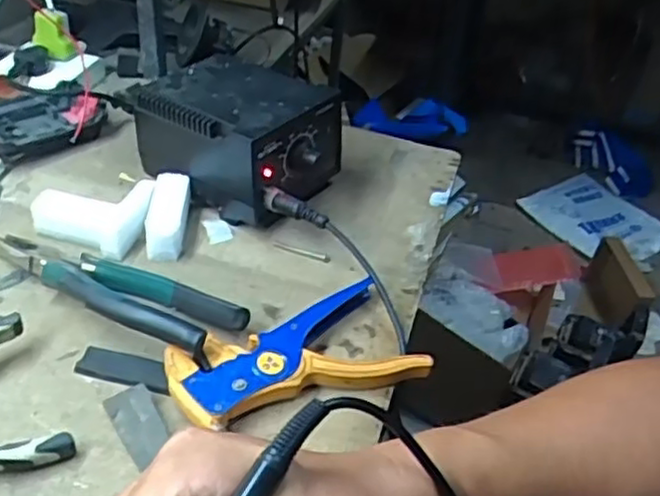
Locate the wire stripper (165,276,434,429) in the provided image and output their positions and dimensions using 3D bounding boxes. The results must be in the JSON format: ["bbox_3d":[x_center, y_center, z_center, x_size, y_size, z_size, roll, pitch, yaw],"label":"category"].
[{"bbox_3d":[-0.020,0.076,0.458,0.161,0.027,0.083,-18,48,-25],"label":"wire stripper"}]

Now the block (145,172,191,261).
[{"bbox_3d":[-0.130,-0.027,0.562,0.031,0.029,0.076,3,42,-4],"label":"block"}]

